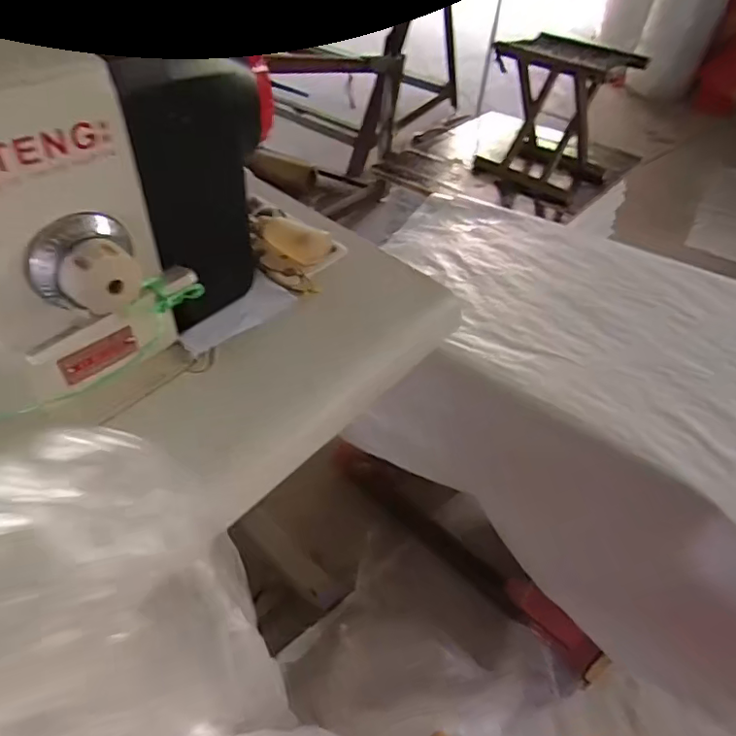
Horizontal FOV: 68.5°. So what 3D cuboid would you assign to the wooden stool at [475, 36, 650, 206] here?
[{"bbox_3d":[0.447,-0.618,1.335,0.216,0.297,0.312,-29,55,-28],"label":"wooden stool"}]

